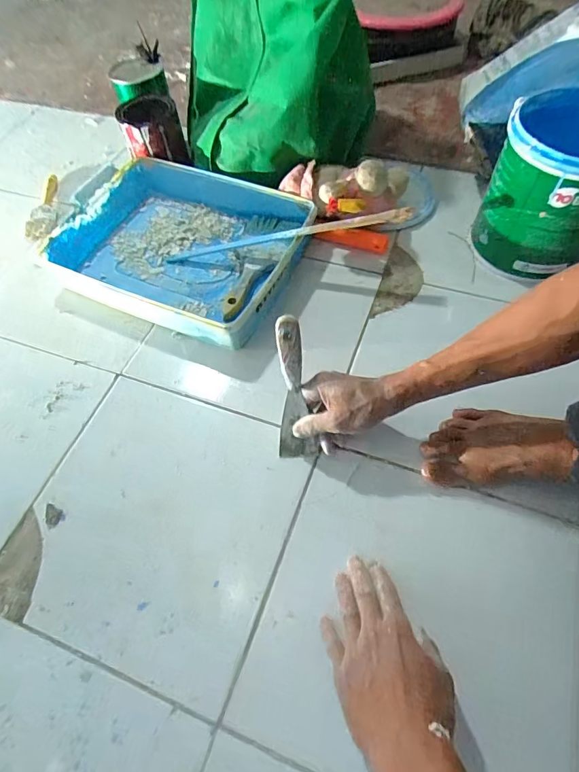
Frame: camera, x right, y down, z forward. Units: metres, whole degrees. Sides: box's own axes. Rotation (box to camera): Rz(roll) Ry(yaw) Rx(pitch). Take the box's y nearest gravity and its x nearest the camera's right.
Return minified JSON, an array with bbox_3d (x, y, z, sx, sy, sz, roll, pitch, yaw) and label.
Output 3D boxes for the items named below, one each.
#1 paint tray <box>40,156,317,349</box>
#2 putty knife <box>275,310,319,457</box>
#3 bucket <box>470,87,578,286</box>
[{"bbox_3d":[-0.170,-0.225,0.674,0.363,0.070,0.280,21,63,15],"label":"paint tray"},{"bbox_3d":[0.006,0.005,0.484,0.045,0.172,0.013,-5,25,1],"label":"putty knife"},{"bbox_3d":[0.376,-0.276,0.600,0.167,0.192,0.168,25,64,17],"label":"bucket"}]

